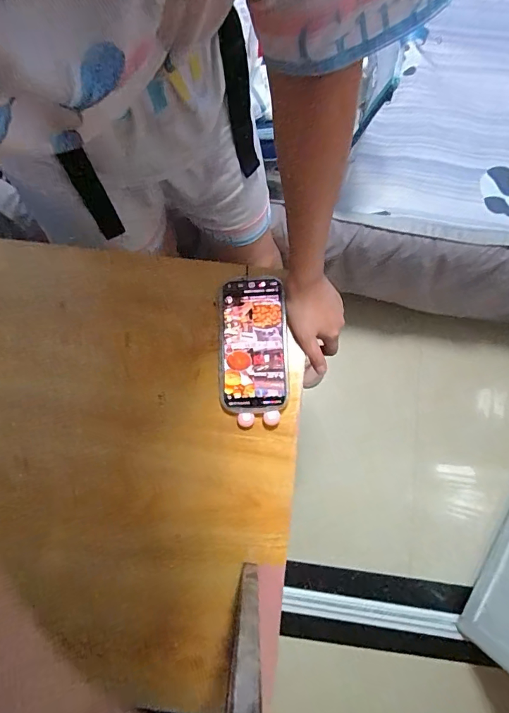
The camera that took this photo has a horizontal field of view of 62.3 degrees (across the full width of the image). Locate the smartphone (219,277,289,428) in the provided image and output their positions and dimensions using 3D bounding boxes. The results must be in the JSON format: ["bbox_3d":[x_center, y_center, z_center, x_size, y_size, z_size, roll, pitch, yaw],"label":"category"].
[{"bbox_3d":[-0.002,-0.009,0.506,0.079,0.008,0.176,-2,75,2],"label":"smartphone"}]

